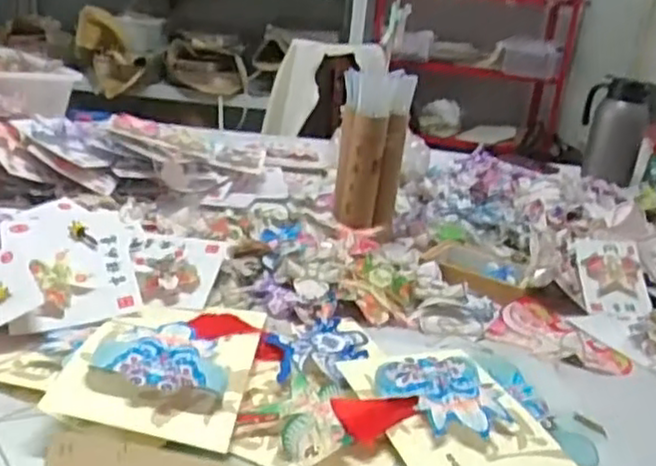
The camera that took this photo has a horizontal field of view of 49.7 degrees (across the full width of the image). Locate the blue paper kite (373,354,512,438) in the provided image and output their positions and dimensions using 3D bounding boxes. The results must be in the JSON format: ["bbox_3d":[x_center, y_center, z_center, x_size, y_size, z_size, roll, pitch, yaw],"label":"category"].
[{"bbox_3d":[0.134,0.173,0.755,0.131,0.025,0.129,-7,24,-34],"label":"blue paper kite"}]

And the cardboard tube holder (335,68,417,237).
[{"bbox_3d":[0.077,-0.142,1.227,0.118,0.253,0.090,7,20,0],"label":"cardboard tube holder"}]

